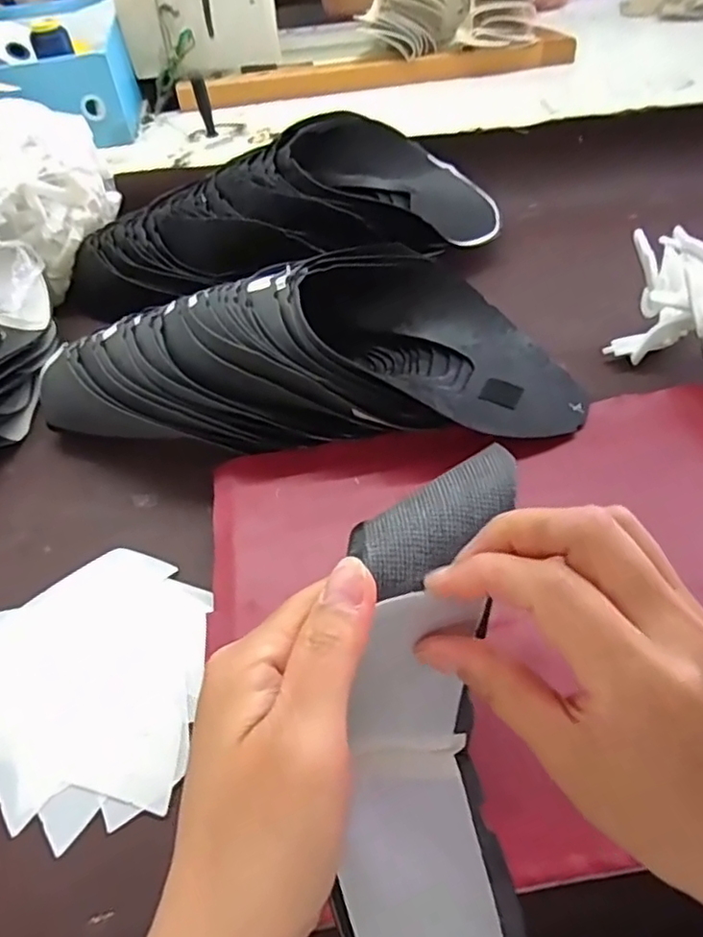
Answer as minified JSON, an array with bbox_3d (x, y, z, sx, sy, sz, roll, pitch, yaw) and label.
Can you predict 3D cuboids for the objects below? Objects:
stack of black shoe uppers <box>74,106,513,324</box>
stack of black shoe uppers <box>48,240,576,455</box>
[{"bbox_3d":[-0.065,-0.254,0.632,0.450,0.106,0.162,-18,51,-12],"label":"stack of black shoe uppers"},{"bbox_3d":[-0.035,-0.100,0.503,0.429,0.082,0.175,-1,49,3],"label":"stack of black shoe uppers"}]

